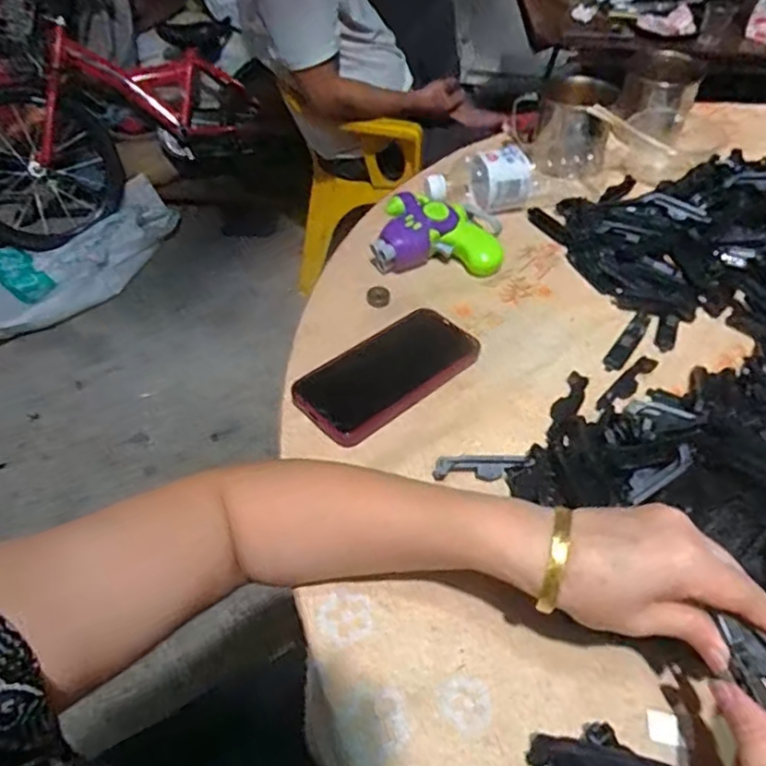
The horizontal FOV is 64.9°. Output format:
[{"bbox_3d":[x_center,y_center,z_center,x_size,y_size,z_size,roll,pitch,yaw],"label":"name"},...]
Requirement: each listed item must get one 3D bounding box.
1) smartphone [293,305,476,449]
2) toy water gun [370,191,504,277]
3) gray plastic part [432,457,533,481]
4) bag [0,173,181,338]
[{"bbox_3d":[0.005,-0.011,0.506,0.159,0.012,0.078,-33,54,-27],"label":"smartphone"},{"bbox_3d":[0.056,-0.156,0.617,0.129,0.046,0.089,1,47,2],"label":"toy water gun"},{"bbox_3d":[0.074,0.062,0.445,0.072,0.013,0.013,-2,47,-1],"label":"gray plastic part"},{"bbox_3d":[-0.863,-0.371,1.671,0.336,0.181,0.673,32,55,27],"label":"bag"}]

